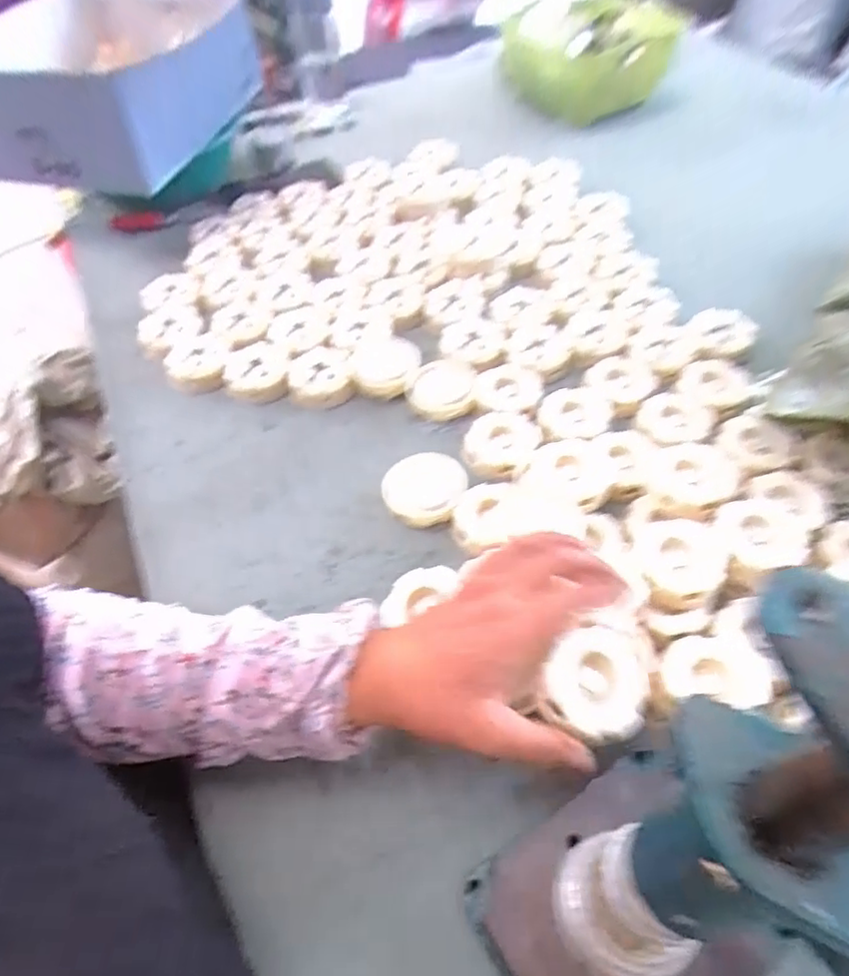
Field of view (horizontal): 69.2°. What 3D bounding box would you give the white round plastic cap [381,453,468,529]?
[{"bbox_3d":[0.001,0.000,0.504,0.060,0.022,0.062,-3,51,4],"label":"white round plastic cap"}]

